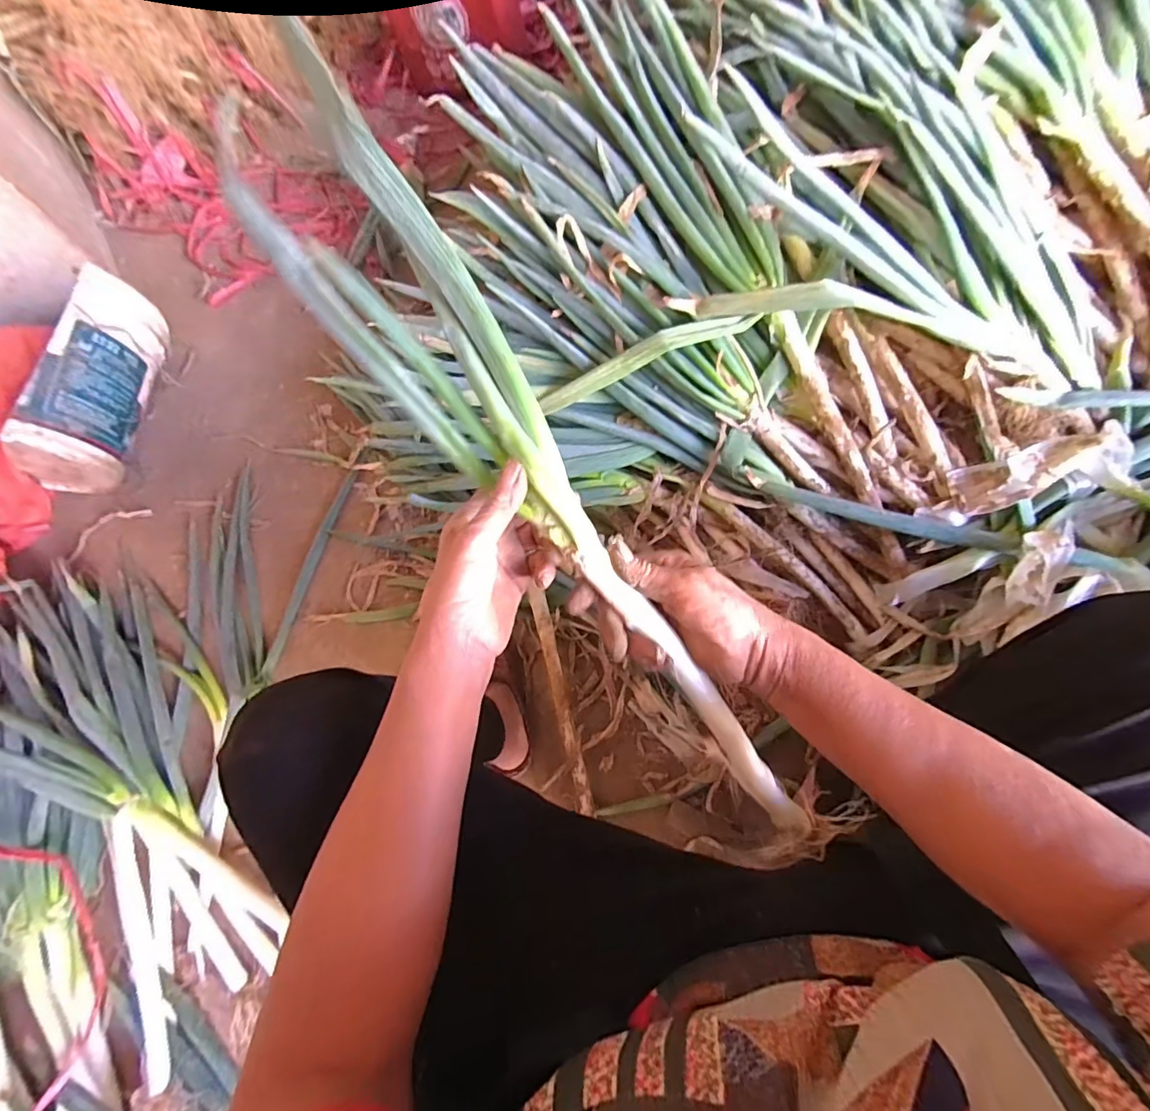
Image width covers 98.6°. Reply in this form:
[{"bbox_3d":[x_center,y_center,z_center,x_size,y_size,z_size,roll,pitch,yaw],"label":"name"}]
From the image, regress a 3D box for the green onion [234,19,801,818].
[{"bbox_3d":[-0.010,-0.024,0.332,0.075,0.064,0.564,-38,99,-11],"label":"green onion"}]

